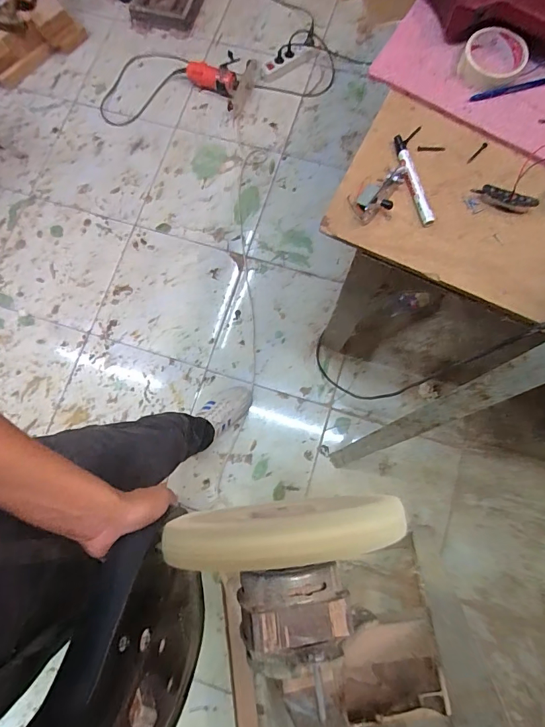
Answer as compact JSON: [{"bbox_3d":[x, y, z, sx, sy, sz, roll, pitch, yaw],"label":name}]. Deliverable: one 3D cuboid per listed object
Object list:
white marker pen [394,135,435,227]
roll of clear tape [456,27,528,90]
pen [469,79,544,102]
[{"bbox_3d":[0.199,-0.261,0.580,0.019,0.015,0.140,-16,77,-2],"label":"white marker pen"},{"bbox_3d":[0.322,-0.443,0.596,0.086,0.032,0.086,0,77,2],"label":"roll of clear tape"},{"bbox_3d":[0.361,-0.411,0.613,0.130,0.010,0.011,-11,77,-2],"label":"pen"}]

